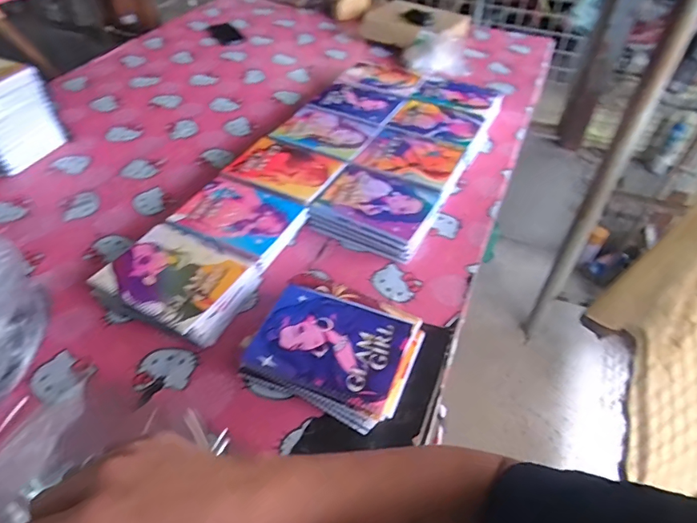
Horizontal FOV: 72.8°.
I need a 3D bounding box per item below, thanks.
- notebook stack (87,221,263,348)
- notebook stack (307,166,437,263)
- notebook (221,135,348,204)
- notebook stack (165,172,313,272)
[{"bbox_3d":[-0.268,0.033,0.751,0.216,0.052,0.170,24,48,22],"label":"notebook stack"},{"bbox_3d":[0.053,-0.096,0.888,0.203,0.052,0.173,19,47,18],"label":"notebook stack"},{"bbox_3d":[-0.127,-0.188,0.943,0.211,0.008,0.159,23,48,21],"label":"notebook"},{"bbox_3d":[-0.193,-0.074,0.847,0.214,0.039,0.164,21,50,19],"label":"notebook stack"}]

